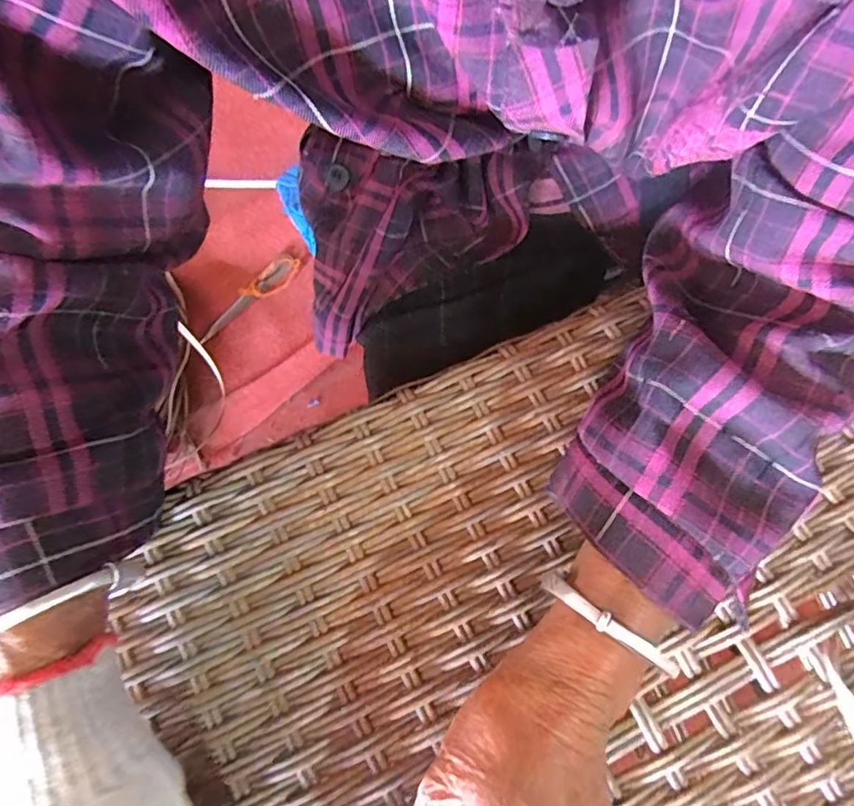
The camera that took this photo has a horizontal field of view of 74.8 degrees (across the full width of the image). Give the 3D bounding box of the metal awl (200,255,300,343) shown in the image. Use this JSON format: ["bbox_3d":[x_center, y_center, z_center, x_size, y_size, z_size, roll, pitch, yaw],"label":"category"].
[{"bbox_3d":[-0.244,-0.143,0.775,0.038,0.015,0.168,39,79,17],"label":"metal awl"}]

